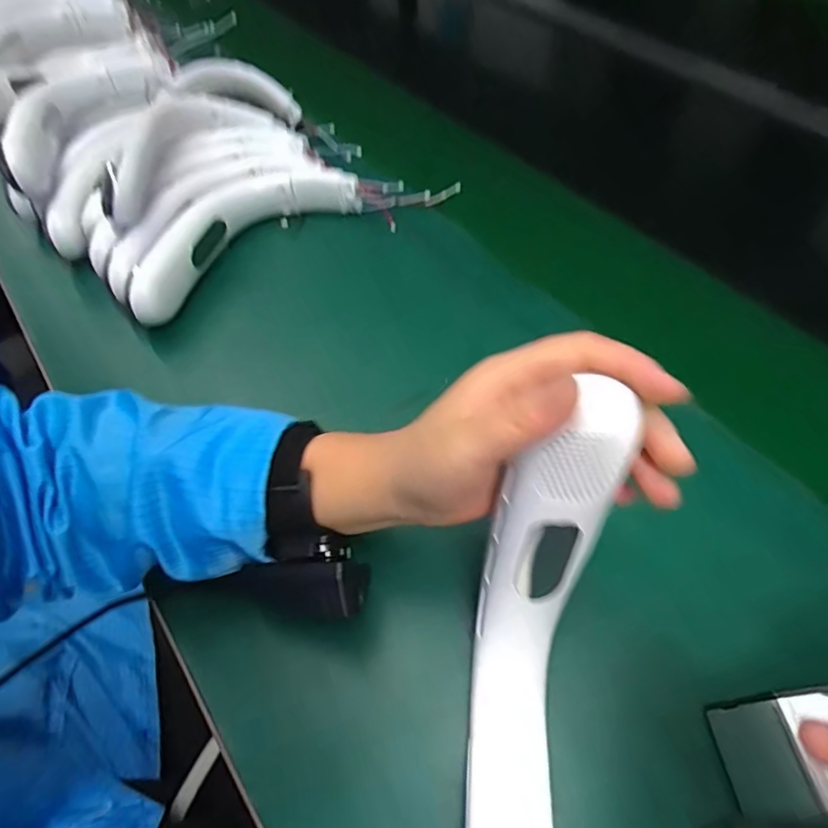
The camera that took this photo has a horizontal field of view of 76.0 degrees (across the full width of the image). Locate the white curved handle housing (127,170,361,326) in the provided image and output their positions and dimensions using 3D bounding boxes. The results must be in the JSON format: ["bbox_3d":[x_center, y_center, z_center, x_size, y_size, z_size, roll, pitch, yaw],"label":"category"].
[{"bbox_3d":[-0.172,-0.179,0.507,0.240,0.050,0.085,-39,63,-19],"label":"white curved handle housing"}]

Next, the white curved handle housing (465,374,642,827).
[{"bbox_3d":[0.057,0.096,0.246,0.052,0.084,0.225,11,103,11],"label":"white curved handle housing"}]

